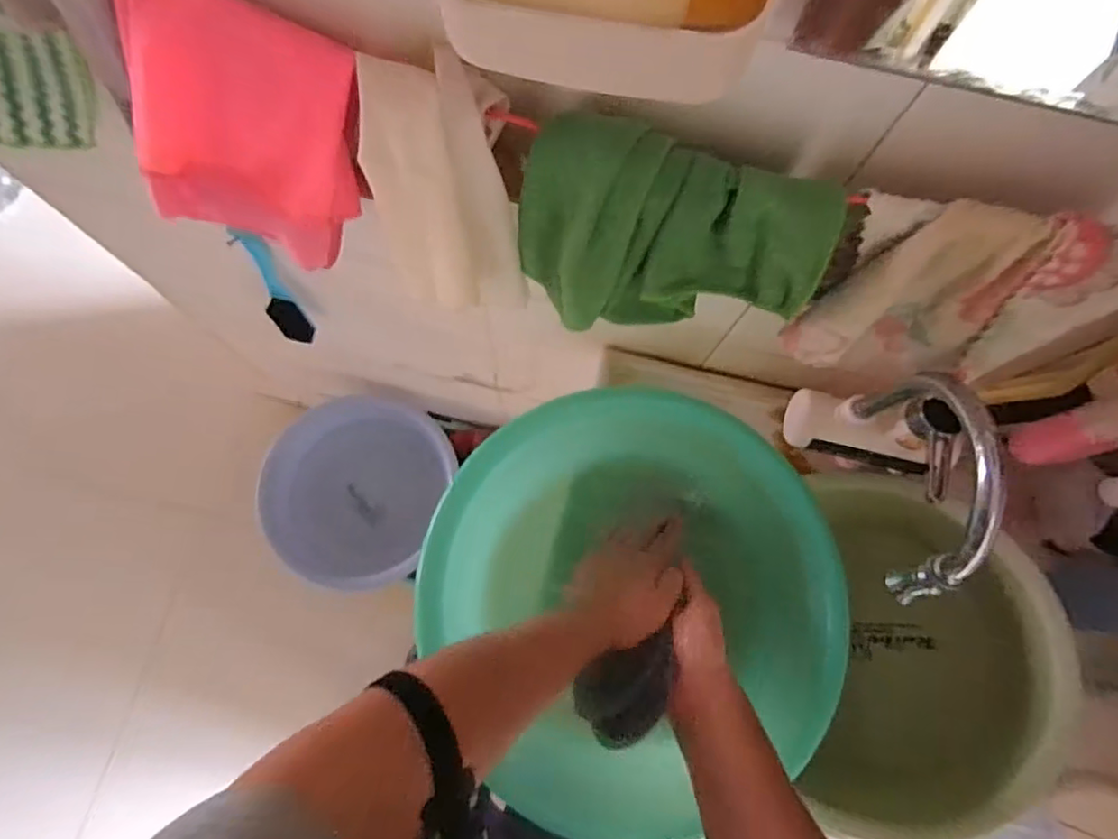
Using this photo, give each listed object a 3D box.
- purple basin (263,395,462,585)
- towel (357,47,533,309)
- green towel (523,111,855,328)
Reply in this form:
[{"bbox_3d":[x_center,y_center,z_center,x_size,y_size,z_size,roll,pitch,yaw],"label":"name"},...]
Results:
[{"bbox_3d":[-0.387,0.113,1.099,0.282,0.125,0.337,31,89,-21],"label":"purple basin"},{"bbox_3d":[-0.069,-0.134,0.361,0.083,0.128,0.089,-9,75,-4],"label":"towel"},{"bbox_3d":[0.061,-0.103,0.363,0.174,0.136,0.033,16,49,-2],"label":"green towel"}]

